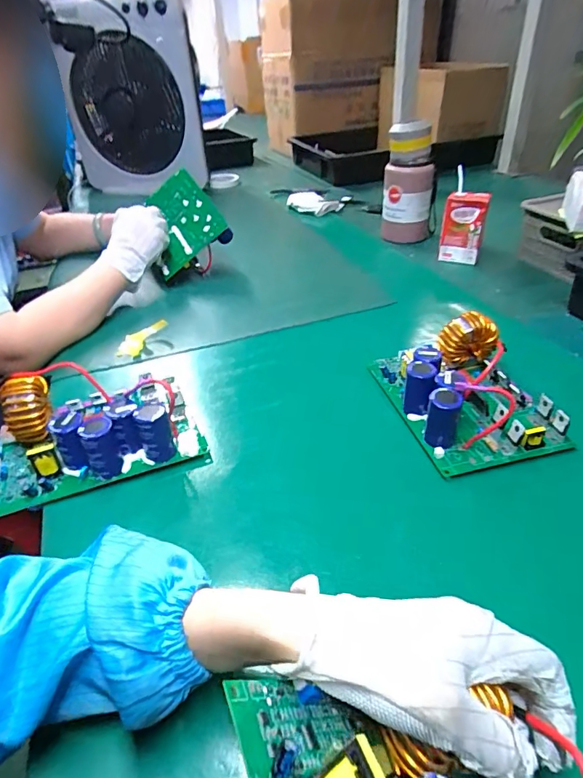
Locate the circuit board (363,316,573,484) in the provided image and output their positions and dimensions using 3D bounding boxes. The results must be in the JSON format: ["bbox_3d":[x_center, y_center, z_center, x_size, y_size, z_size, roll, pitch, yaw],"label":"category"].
[{"bbox_3d":[0.178,-0.006,0.482,0.130,0.064,0.189,-11,37,-9],"label":"circuit board"}]

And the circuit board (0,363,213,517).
[{"bbox_3d":[-0.194,0.035,0.452,0.195,0.068,0.112,-15,38,-14],"label":"circuit board"}]

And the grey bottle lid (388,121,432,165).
[{"bbox_3d":[0.210,-0.439,0.823,0.074,0.067,0.078,5,36,11],"label":"grey bottle lid"}]

